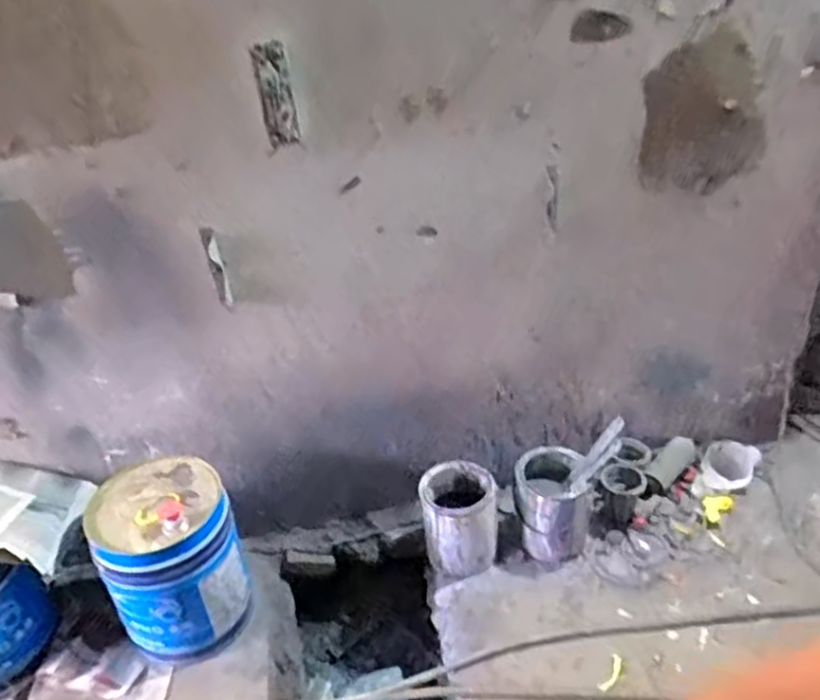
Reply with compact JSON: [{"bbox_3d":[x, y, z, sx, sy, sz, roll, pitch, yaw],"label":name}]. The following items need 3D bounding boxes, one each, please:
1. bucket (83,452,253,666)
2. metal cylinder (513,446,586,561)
[{"bbox_3d":[-0.478,0.431,1.423,0.254,0.347,0.240,-4,32,3],"label":"bucket"},{"bbox_3d":[0.314,0.343,1.546,0.158,0.175,0.185,1,33,11],"label":"metal cylinder"}]

